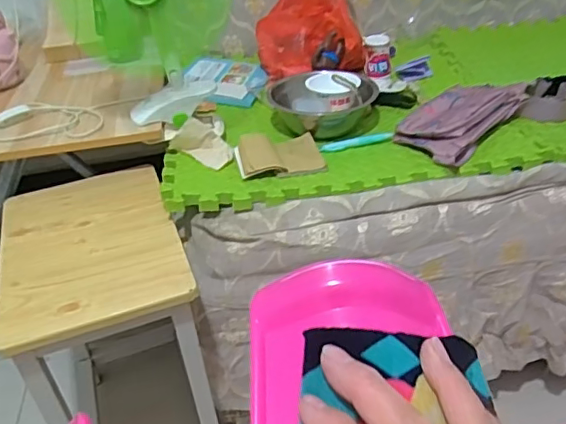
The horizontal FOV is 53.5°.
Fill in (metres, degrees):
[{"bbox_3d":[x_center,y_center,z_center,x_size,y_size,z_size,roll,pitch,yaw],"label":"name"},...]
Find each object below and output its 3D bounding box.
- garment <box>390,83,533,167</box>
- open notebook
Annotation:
[{"bbox_3d":[0.293,-0.166,0.940,0.139,0.043,0.282,23,44,34],"label":"garment"},{"bbox_3d":[-0.008,-0.101,0.887,0.132,0.029,0.116,-11,36,-8],"label":"open notebook"}]

